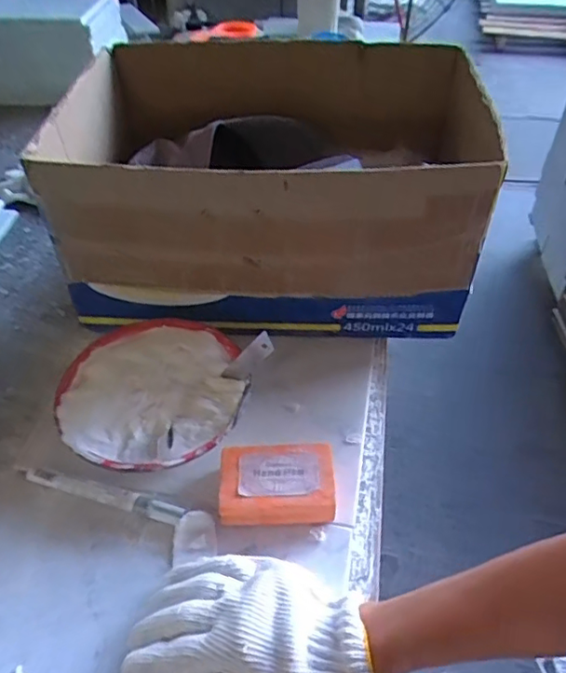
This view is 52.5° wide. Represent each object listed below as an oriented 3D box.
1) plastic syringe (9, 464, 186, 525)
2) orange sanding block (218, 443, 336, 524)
[{"bbox_3d":[-0.160,0.131,0.485,0.162,0.018,0.017,11,47,14],"label":"plastic syringe"},{"bbox_3d":[-0.004,0.121,0.474,0.091,0.036,0.060,-4,45,1],"label":"orange sanding block"}]

